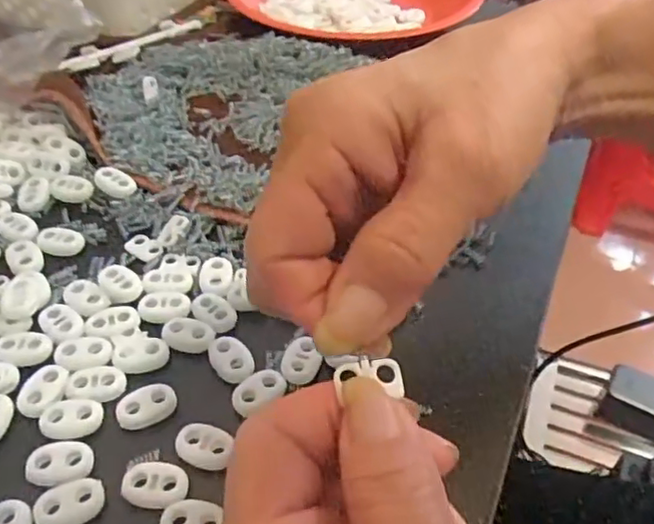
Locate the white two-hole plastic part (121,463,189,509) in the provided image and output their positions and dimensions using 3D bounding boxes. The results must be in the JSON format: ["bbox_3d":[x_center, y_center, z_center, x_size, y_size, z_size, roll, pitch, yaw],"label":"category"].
[{"bbox_3d":[-0.059,0.076,0.218,0.022,0.004,0.015,11,44,7],"label":"white two-hole plastic part"}]

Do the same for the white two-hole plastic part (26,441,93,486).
[{"bbox_3d":[-0.095,0.070,0.223,0.022,0.004,0.015,-6,45,-10],"label":"white two-hole plastic part"}]

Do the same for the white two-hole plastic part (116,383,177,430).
[{"bbox_3d":[-0.069,0.055,0.243,0.022,0.004,0.015,-15,47,-19],"label":"white two-hole plastic part"}]

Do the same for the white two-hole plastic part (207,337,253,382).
[{"bbox_3d":[-0.039,0.040,0.260,0.015,0.004,0.023,-21,49,-24],"label":"white two-hole plastic part"}]

